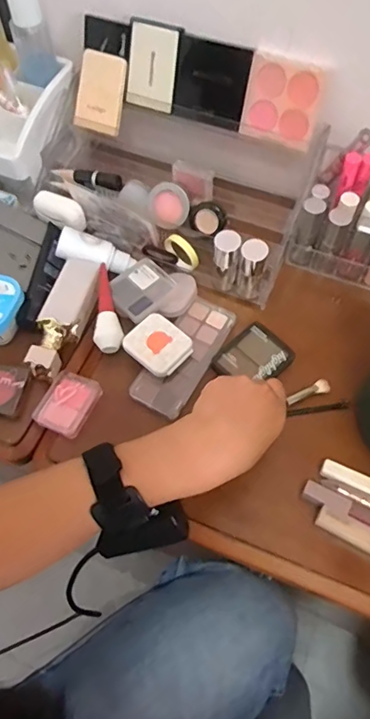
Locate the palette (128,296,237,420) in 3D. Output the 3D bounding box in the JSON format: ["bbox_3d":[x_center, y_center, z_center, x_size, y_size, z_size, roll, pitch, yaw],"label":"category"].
[{"bbox_3d":[0.001,-0.005,0.498,0.052,0.012,0.134,27,65,14],"label":"palette"}]

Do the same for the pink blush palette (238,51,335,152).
[{"bbox_3d":[0.100,-0.257,0.503,0.077,0.075,0.012,20,39,10],"label":"pink blush palette"}]

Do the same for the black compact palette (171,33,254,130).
[{"bbox_3d":[0.029,-0.285,0.518,0.077,0.076,0.013,19,46,9],"label":"black compact palette"}]

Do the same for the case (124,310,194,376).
[{"bbox_3d":[-0.026,-0.014,0.488,0.051,0.018,0.058,-41,68,-20],"label":"case"}]

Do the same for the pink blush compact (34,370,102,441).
[{"bbox_3d":[-0.110,0.041,0.472,0.046,0.020,0.060,27,65,14],"label":"pink blush compact"}]

